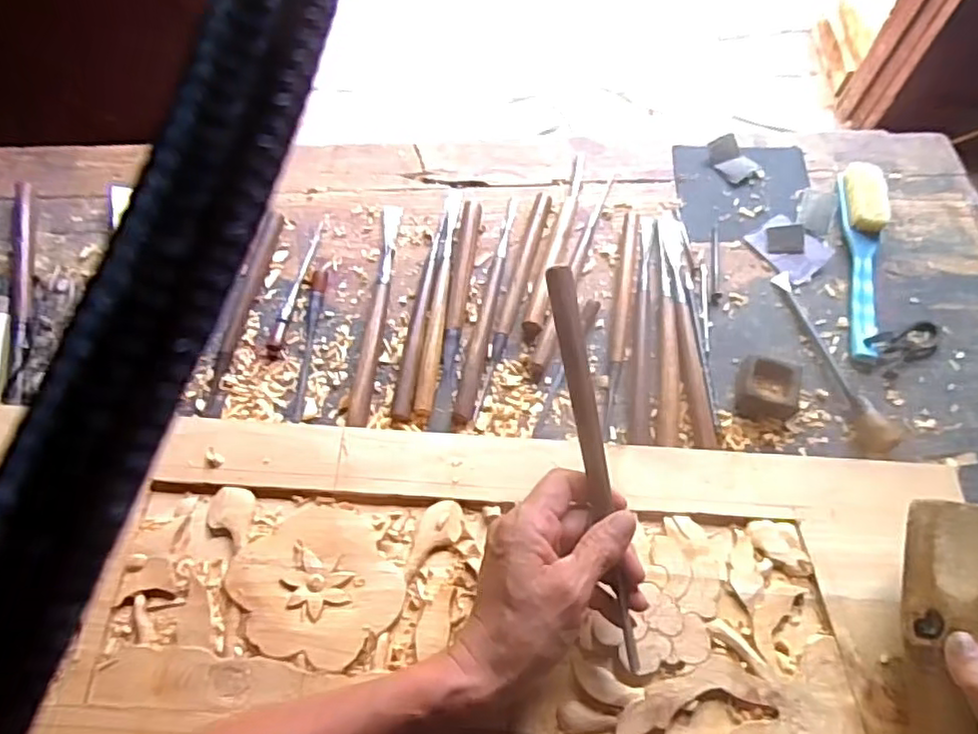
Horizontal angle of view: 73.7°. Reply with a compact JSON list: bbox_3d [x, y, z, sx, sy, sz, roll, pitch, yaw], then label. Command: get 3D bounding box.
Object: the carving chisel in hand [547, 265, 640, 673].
[{"bbox_3d":[0.069,0.062,0.421,0.015,0.010,0.258,-10,88,-6],"label":"carving chisel in hand"}]

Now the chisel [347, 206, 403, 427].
[{"bbox_3d":[-0.104,-0.057,0.608,0.017,0.018,0.245,3,63,1],"label":"chisel"}]

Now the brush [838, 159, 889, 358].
[{"bbox_3d":[0.366,-0.112,0.640,0.039,0.035,0.225,13,63,6],"label":"brush"}]

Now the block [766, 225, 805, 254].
[{"bbox_3d":[0.299,-0.128,0.657,0.038,0.009,0.029,0,63,0],"label":"block"}]

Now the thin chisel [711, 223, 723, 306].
[{"bbox_3d":[0.225,-0.105,0.649,0.011,0.004,0.095,6,63,3],"label":"thin chisel"}]

